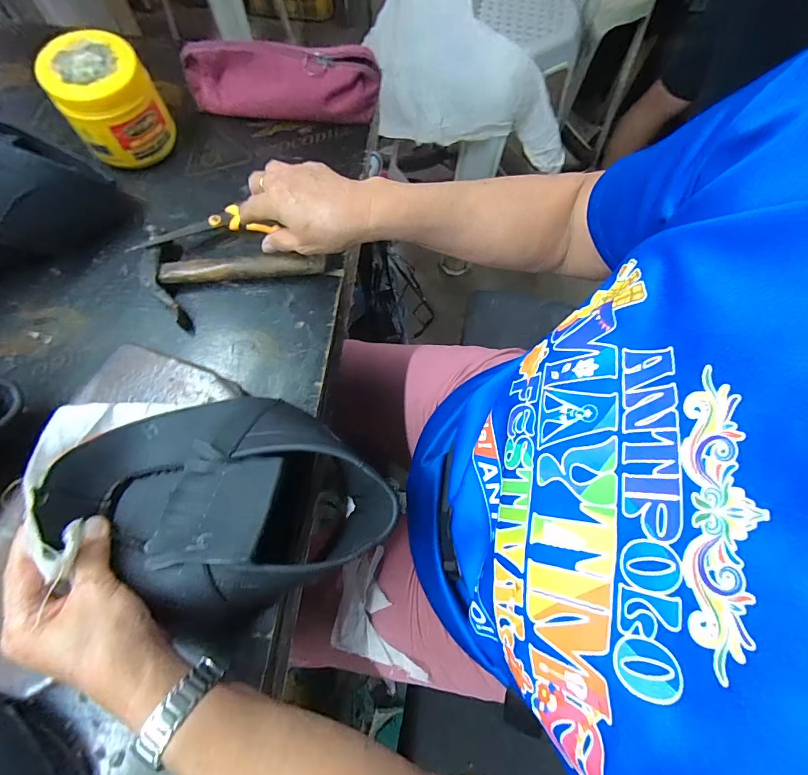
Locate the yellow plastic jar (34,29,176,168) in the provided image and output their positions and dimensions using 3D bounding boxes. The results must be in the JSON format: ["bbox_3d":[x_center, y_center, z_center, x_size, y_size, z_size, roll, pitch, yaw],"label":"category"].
[{"bbox_3d":[-0.323,-0.315,0.447,0.095,0.086,0.094,1,70,-2],"label":"yellow plastic jar"}]

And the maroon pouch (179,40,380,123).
[{"bbox_3d":[-0.147,-0.365,0.486,0.233,0.063,0.050,2,70,-1],"label":"maroon pouch"}]

